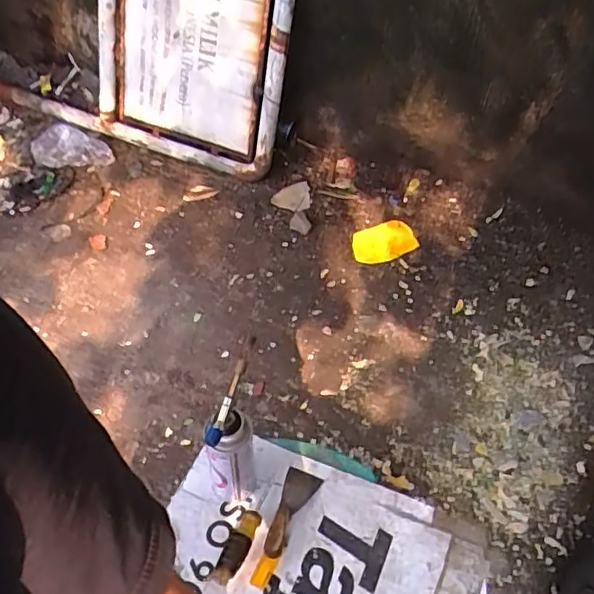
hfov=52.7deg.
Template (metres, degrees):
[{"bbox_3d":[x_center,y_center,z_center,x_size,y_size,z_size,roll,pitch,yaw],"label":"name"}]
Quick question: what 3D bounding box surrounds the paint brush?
[{"bbox_3d":[-0.085,0.122,0.781,0.017,0.016,0.145,18,80,15],"label":"paint brush"}]

